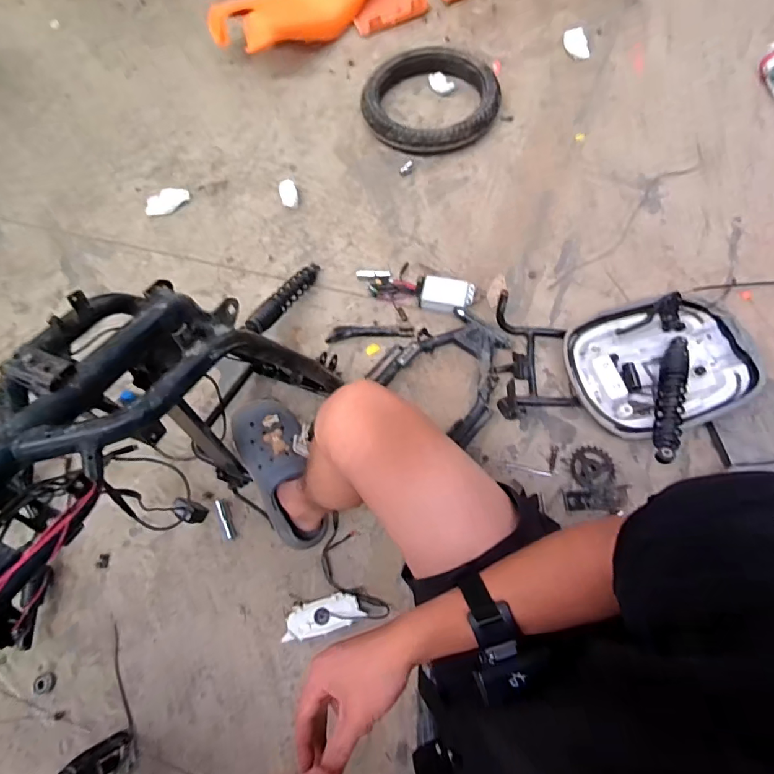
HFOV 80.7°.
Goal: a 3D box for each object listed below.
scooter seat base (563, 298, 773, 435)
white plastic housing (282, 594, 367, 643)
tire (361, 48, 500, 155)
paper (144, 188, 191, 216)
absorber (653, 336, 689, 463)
[{"bbox_3d":[0.557,-0.044,0.941,0.365,0.068,0.264,-17,70,-4],"label":"scooter seat base"},{"bbox_3d":[-0.114,0.412,0.820,0.143,0.035,0.054,-17,70,-3],"label":"white plastic housing"},{"bbox_3d":[0.118,-0.802,1.266,0.364,0.075,0.371,-1,69,3],"label":"tire"},{"bbox_3d":[-0.598,-0.503,1.233,0.117,0.019,0.069,-38,72,-11],"label":"paper"},{"bbox_3d":[0.541,0.014,0.866,0.044,0.046,0.302,21,60,10],"label":"absorber"}]

